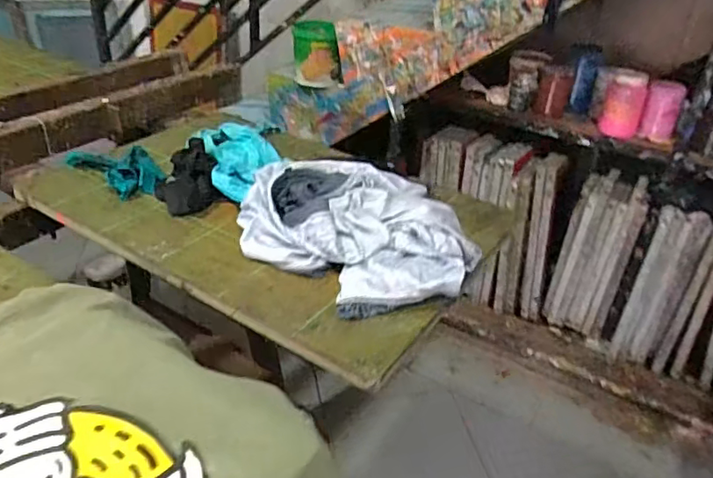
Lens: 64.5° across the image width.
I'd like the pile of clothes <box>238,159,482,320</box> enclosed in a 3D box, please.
[{"bbox_3d":[-0.006,-0.021,0.700,0.258,0.064,0.293,-7,32,-18],"label":"pile of clothes"}]

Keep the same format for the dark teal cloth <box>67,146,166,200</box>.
[{"bbox_3d":[-0.351,-0.108,0.841,0.169,0.033,0.082,26,37,33],"label":"dark teal cloth"}]

